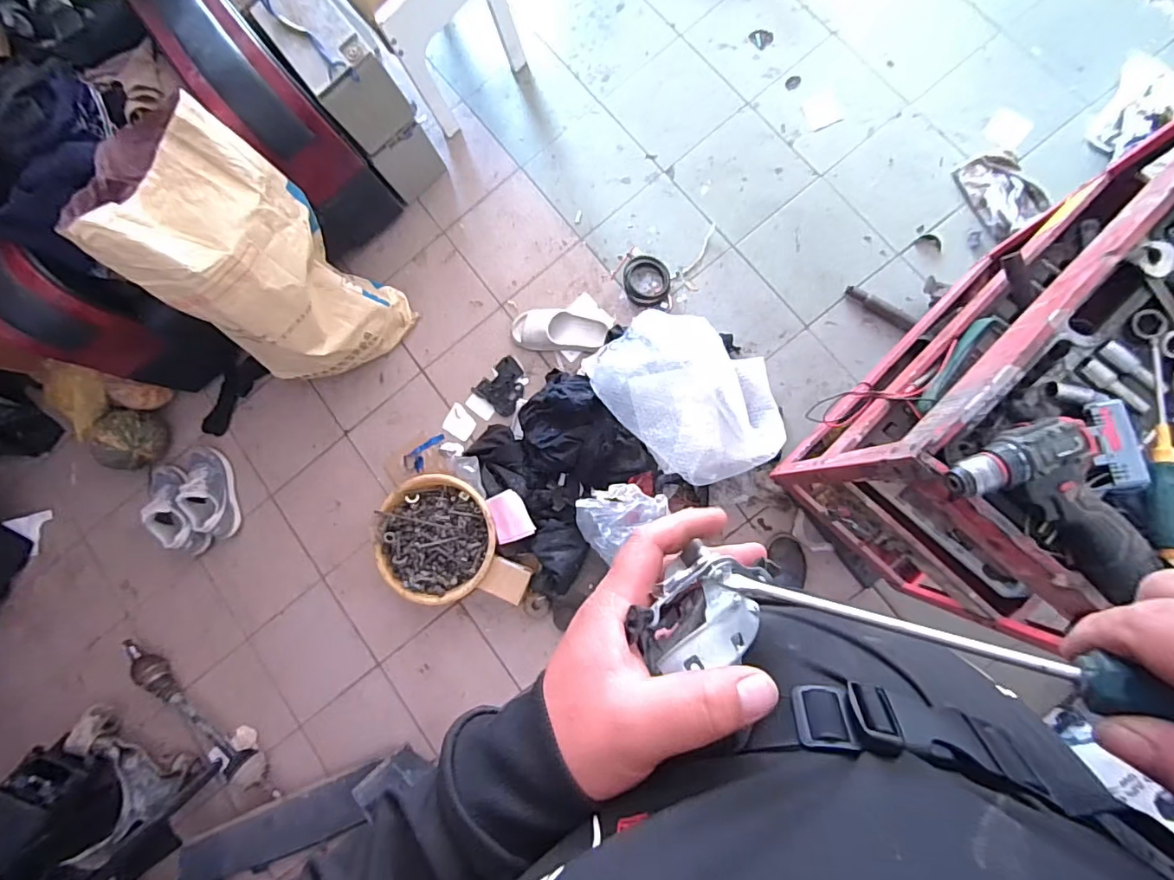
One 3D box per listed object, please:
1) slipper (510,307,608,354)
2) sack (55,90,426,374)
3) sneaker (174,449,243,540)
[{"bbox_3d":[-0.082,-0.311,1.471,0.272,0.067,0.113,3,86,9],"label":"slipper"},{"bbox_3d":[-0.778,-0.394,1.267,0.377,0.621,0.341,-35,81,4],"label":"sack"},{"bbox_3d":[-1.131,0.156,1.560,0.119,0.098,0.282,-17,83,7],"label":"sneaker"}]

